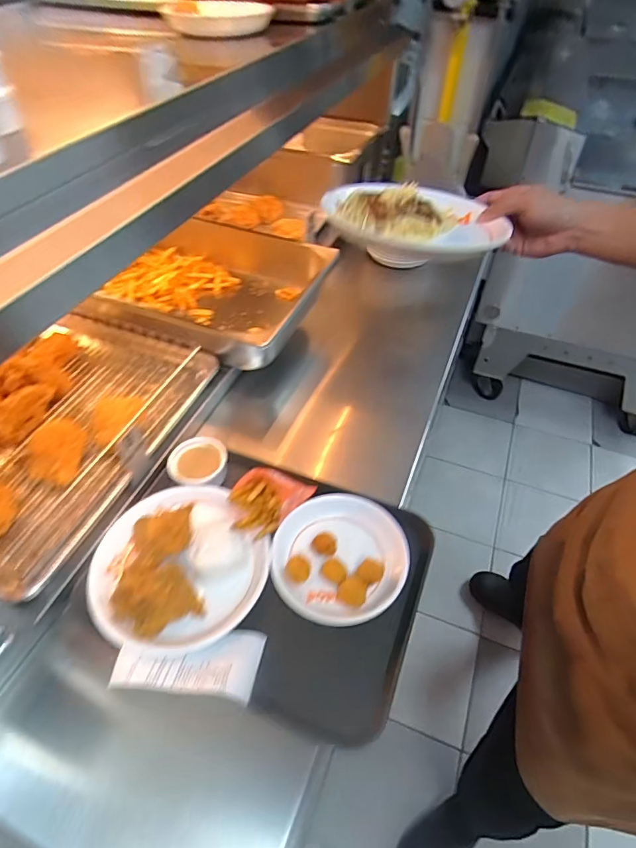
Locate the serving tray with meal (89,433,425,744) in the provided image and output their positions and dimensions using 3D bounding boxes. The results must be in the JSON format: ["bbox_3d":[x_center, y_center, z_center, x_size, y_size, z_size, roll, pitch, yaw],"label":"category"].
[{"bbox_3d":[-0.078,0.185,0.595,0.397,0.050,0.323,18,51,15],"label":"serving tray with meal"}]

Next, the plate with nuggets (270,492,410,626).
[{"bbox_3d":[0.029,0.171,0.613,0.173,0.028,0.164,0,48,-1],"label":"plate with nuggets"}]

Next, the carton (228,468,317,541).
[{"bbox_3d":[-0.071,0.104,0.650,0.096,0.032,0.110,17,50,14],"label":"carton"}]

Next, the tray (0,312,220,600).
[{"bbox_3d":[-0.385,-0.007,0.705,0.316,0.066,0.445,19,51,15],"label":"tray"}]

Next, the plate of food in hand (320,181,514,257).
[{"bbox_3d":[0.113,-0.262,0.588,0.204,0.035,0.182,2,48,1],"label":"plate of food in hand"}]

